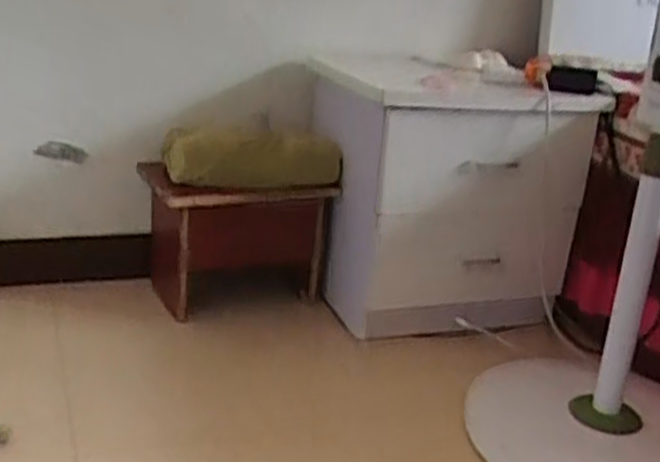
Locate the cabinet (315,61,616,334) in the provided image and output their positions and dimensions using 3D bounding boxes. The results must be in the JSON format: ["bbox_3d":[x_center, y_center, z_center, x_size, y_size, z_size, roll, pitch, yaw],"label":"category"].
[{"bbox_3d":[0.221,-0.053,1.526,0.457,0.478,0.288,-4,21,-27],"label":"cabinet"}]

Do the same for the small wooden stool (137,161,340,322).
[{"bbox_3d":[-0.196,0.000,1.577,0.329,0.255,0.304,-1,20,-18],"label":"small wooden stool"}]

